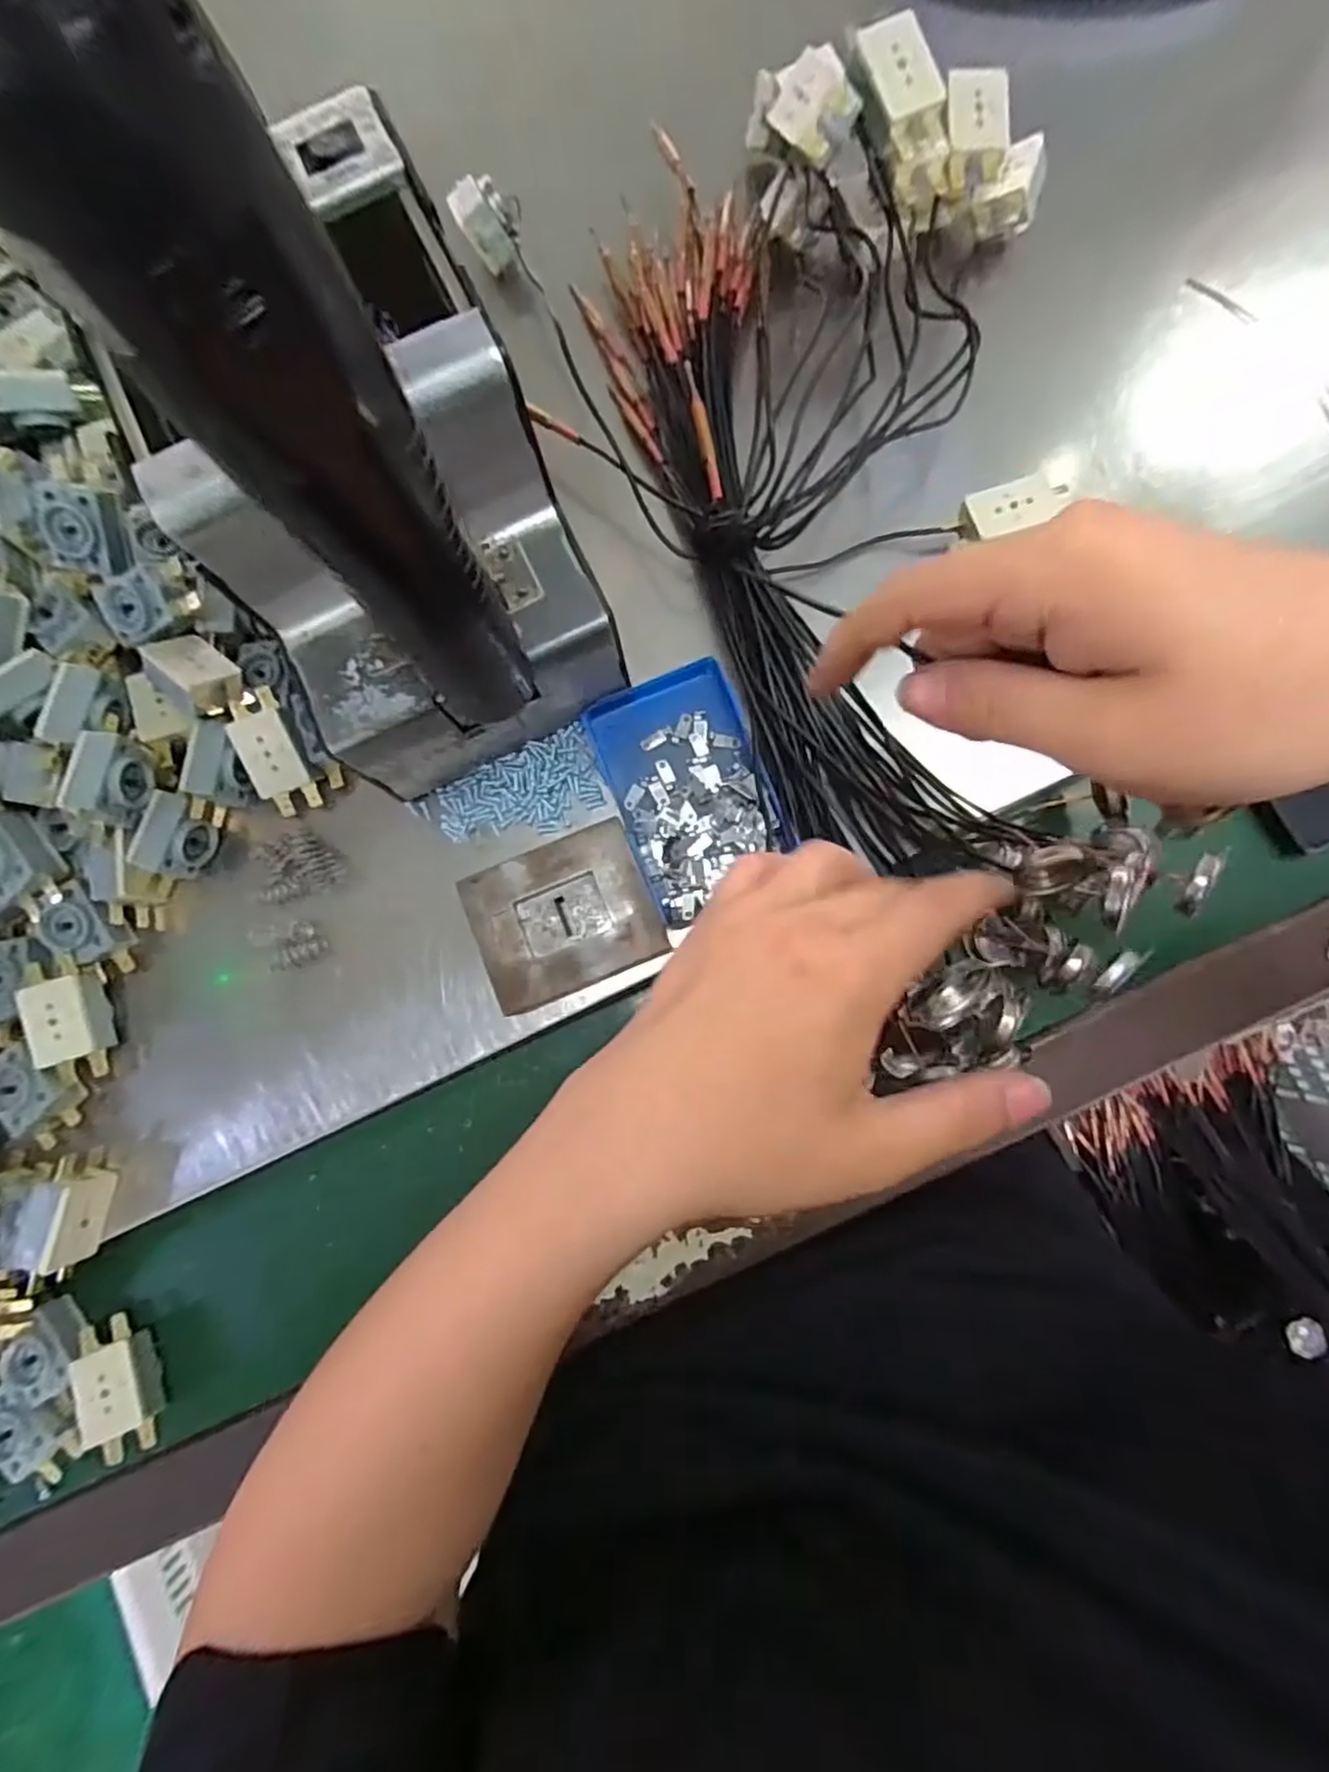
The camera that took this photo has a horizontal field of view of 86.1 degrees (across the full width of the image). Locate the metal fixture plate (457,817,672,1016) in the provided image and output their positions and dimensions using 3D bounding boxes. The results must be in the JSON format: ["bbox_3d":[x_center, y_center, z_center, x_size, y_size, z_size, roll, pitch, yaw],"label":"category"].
[{"bbox_3d":[-0.044,0.014,0.324,0.078,0.031,0.064,-23,83,0],"label":"metal fixture plate"}]

